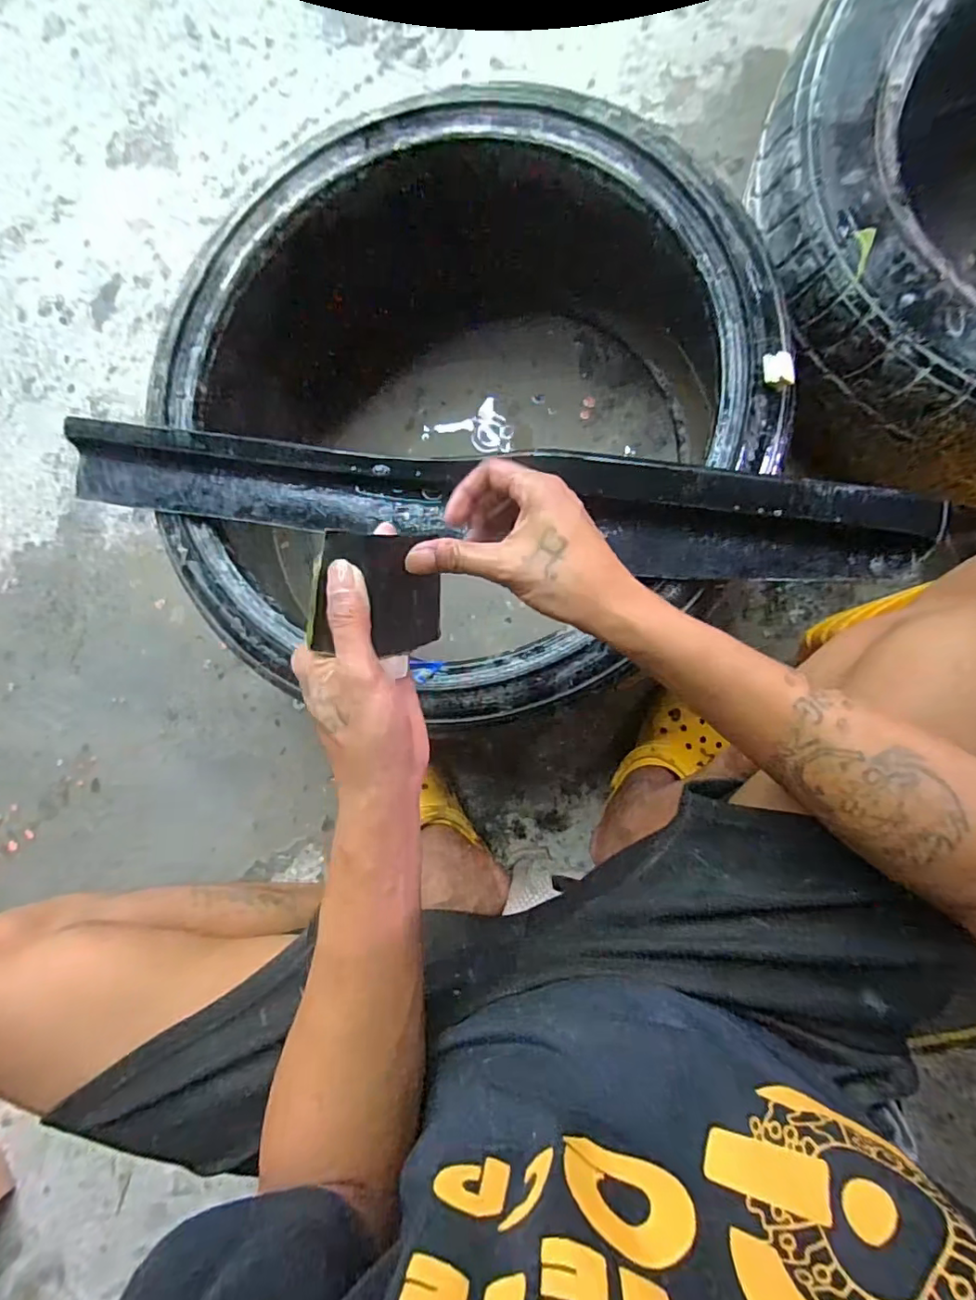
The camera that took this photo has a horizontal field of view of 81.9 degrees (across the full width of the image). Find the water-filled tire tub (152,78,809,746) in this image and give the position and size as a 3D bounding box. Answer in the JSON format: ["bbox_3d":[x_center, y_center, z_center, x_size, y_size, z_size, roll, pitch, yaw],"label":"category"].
[{"bbox_3d":[-0.025,-0.232,0.646,0.576,0.279,0.588,-1,86,10],"label":"water-filled tire tub"}]

